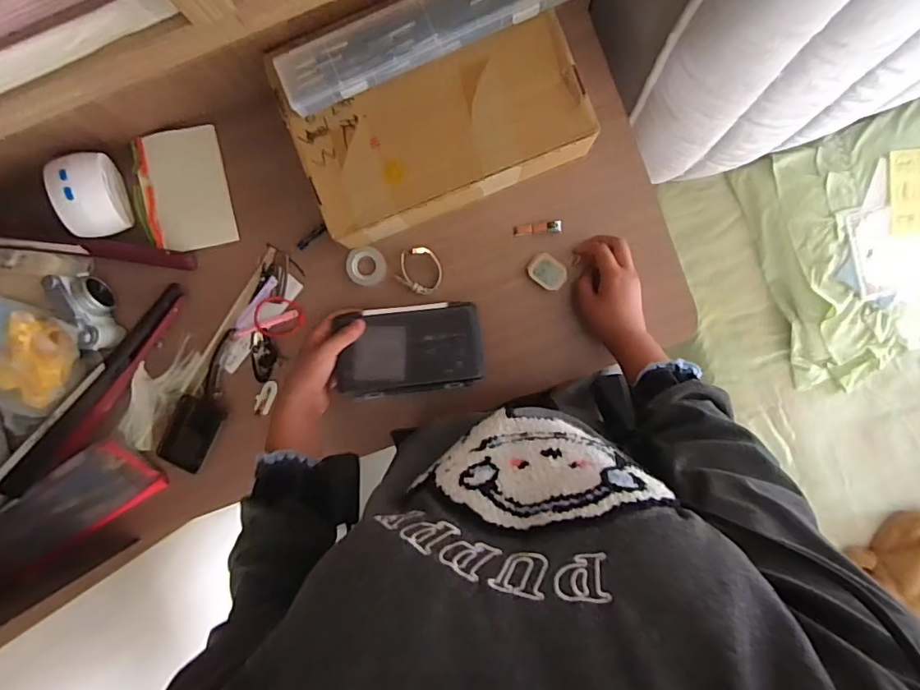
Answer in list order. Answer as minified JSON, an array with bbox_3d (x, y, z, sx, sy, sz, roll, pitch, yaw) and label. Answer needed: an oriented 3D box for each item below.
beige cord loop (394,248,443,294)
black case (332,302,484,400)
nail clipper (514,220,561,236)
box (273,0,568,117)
[{"bbox_3d":[-0.049,-0.093,0.657,0.056,0.015,0.054,0,92,2],"label":"beige cord loop"},{"bbox_3d":[-0.058,0.005,0.618,0.166,0.035,0.101,-6,92,2],"label":"black case"},{"bbox_3d":[0.096,-0.144,0.649,0.058,0.012,0.014,-3,92,2],"label":"nail clipper"},{"bbox_3d":[-0.033,-0.338,0.561,0.330,0.033,0.068,-24,91,2],"label":"box"}]

